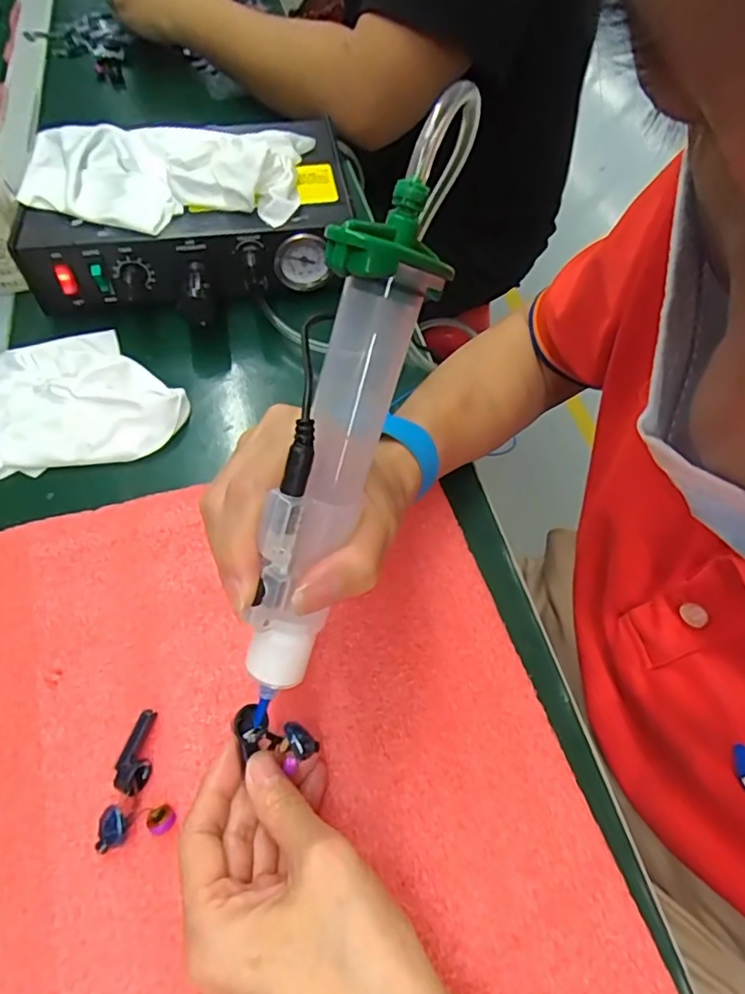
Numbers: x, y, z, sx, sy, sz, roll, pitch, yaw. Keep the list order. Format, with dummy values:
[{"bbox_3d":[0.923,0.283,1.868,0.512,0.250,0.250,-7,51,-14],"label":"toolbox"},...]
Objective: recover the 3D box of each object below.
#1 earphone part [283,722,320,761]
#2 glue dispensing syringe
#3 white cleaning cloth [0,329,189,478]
[{"bbox_3d":[-0.029,0.096,0.234,0.015,0.006,0.009,39,64,22],"label":"earphone part"},{"bbox_3d":[-0.012,-0.018,0.194,0.025,0.212,0.036,23,17,13],"label":"glue dispensing syringe"},{"bbox_3d":[-0.198,-0.063,0.380,0.113,0.032,0.118,-35,64,-22],"label":"white cleaning cloth"}]

